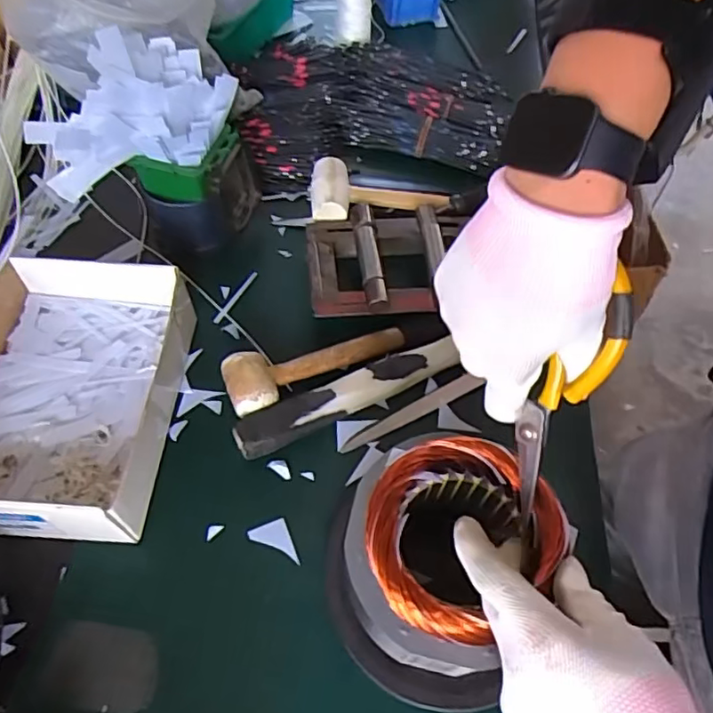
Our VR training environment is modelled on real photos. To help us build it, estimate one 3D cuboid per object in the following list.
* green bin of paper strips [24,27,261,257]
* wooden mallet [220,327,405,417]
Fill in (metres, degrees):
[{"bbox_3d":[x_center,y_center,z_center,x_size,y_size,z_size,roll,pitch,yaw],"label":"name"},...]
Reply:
[{"bbox_3d":[-0.206,-0.212,0.613,0.185,0.210,0.115,1,57,-3],"label":"green bin of paper strips"},{"bbox_3d":[-0.039,0.004,0.580,0.183,0.046,0.060,-22,61,-17],"label":"wooden mallet"}]

